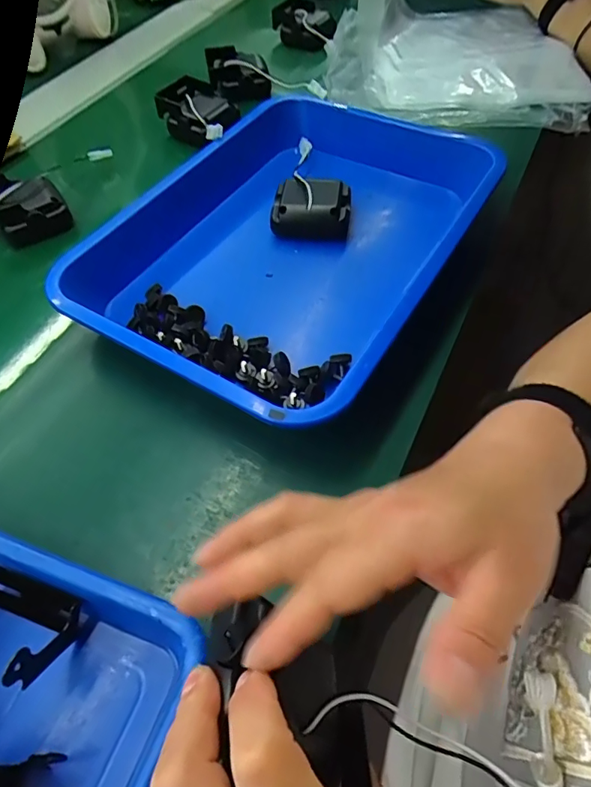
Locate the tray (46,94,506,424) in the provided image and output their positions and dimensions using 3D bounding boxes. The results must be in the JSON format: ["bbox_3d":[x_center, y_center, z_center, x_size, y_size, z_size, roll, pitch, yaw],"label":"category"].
[{"bbox_3d":[-0.002,-0.138,0.418,0.255,0.052,0.352,26,60,19],"label":"tray"}]

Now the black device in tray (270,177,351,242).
[{"bbox_3d":[0.015,-0.170,0.447,0.071,0.034,0.052,5,55,6],"label":"black device in tray"}]

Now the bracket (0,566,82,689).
[{"bbox_3d":[-0.149,0.118,0.252,0.073,0.051,0.042,14,56,12],"label":"bracket"}]

